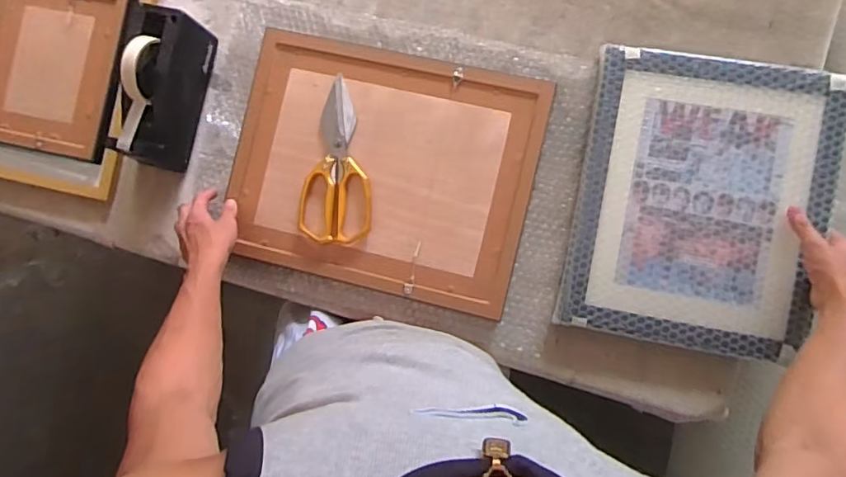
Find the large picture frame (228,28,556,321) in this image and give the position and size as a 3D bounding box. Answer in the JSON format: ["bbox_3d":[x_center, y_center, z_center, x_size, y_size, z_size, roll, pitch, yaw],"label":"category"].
[{"bbox_3d":[-0.057,-0.096,0.725,0.403,0.024,0.321,13,89,4],"label":"large picture frame"}]

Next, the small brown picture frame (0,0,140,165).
[{"bbox_3d":[-0.556,-0.259,0.791,0.242,0.030,0.261,13,92,7],"label":"small brown picture frame"}]

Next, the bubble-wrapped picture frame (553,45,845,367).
[{"bbox_3d":[0.345,-0.044,0.665,0.289,0.032,0.359,10,89,4],"label":"bubble-wrapped picture frame"}]

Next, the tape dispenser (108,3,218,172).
[{"bbox_3d":[-0.365,-0.206,0.728,0.073,0.119,0.204,14,87,8],"label":"tape dispenser"}]

